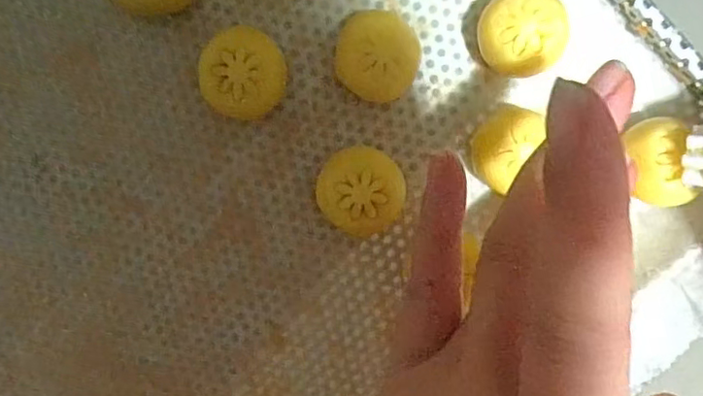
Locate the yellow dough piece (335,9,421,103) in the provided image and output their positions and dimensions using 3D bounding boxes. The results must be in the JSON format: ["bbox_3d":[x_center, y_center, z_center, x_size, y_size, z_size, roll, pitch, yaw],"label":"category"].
[{"bbox_3d":[0.008,-0.045,0.187,0.025,0.026,0.026,13,99,-2],"label":"yellow dough piece"}]

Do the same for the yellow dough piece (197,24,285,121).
[{"bbox_3d":[-0.034,-0.040,0.189,0.026,0.024,0.027,0,99,0],"label":"yellow dough piece"}]

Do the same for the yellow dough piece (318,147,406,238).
[{"bbox_3d":[0.003,-0.004,0.194,0.027,0.025,0.027,0,99,0],"label":"yellow dough piece"}]

